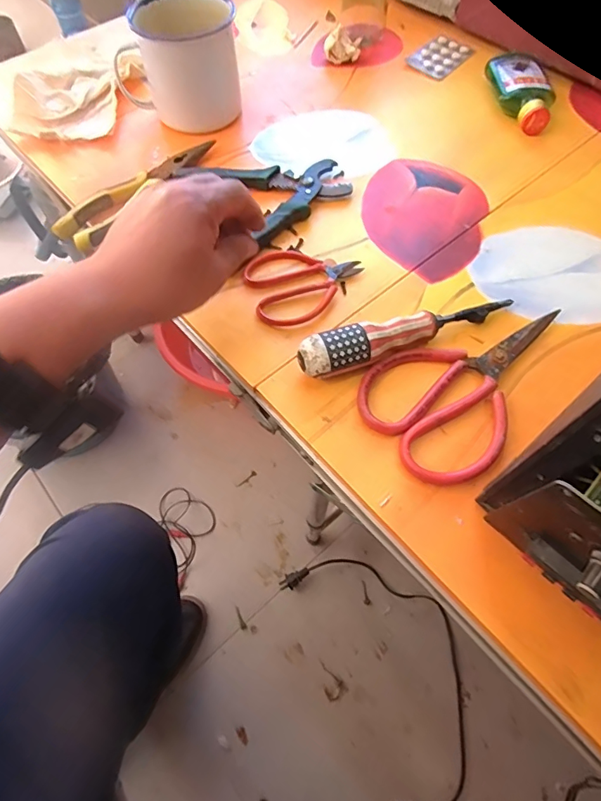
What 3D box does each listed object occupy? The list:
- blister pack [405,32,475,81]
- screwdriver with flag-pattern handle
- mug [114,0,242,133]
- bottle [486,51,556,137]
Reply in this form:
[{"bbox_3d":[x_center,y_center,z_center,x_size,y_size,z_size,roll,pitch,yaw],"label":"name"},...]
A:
[{"bbox_3d":[0.181,-0.439,0.586,0.054,0.009,0.076,41,70,20],"label":"blister pack"},{"bbox_3d":[0.088,-0.054,0.366,0.186,0.039,0.026,-20,64,-9],"label":"screwdriver with flag-pattern handle"},{"bbox_3d":[-0.133,-0.362,0.502,0.118,0.104,0.093,-34,67,-15],"label":"mug"},{"bbox_3d":[0.249,-0.350,0.525,0.057,0.029,0.117,-2,63,0],"label":"bottle"}]

